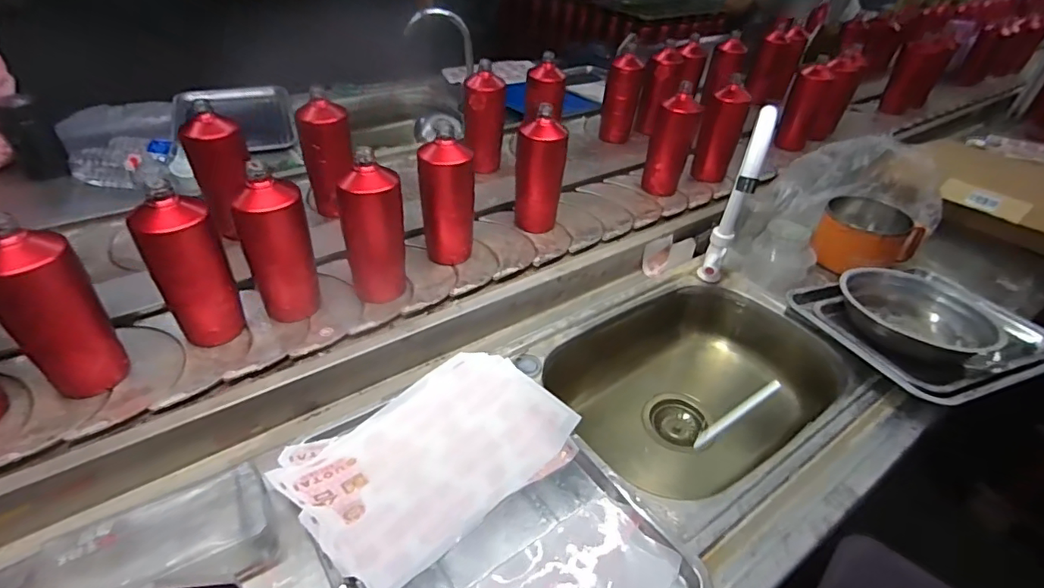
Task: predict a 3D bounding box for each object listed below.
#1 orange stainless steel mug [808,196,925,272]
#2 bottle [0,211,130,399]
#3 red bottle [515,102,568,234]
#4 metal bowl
[{"bbox_3d":[0.600,-0.098,0.910,0.159,0.077,0.142,28,44,22],"label":"orange stainless steel mug"},{"bbox_3d":[-0.505,0.024,0.564,0.070,0.203,0.062,-1,41,-10],"label":"bottle"},{"bbox_3d":[0.032,-0.207,0.897,0.069,0.191,0.074,-27,52,-33],"label":"red bottle"},{"bbox_3d":[0.560,0.035,0.770,0.181,0.065,0.181,5,41,-4],"label":"metal bowl"}]

